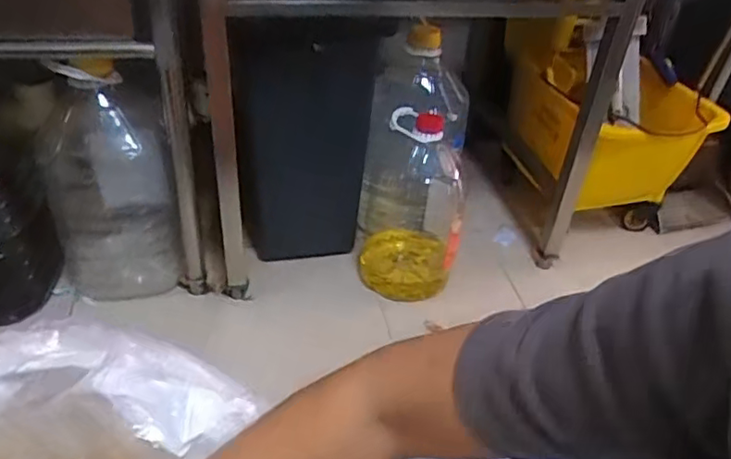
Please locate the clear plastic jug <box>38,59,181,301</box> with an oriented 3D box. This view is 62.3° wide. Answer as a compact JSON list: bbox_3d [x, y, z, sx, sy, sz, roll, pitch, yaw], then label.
[{"bbox_3d":[-0.508,-0.105,1.191,0.224,0.457,0.206,-14,40,-24],"label":"clear plastic jug"}]

